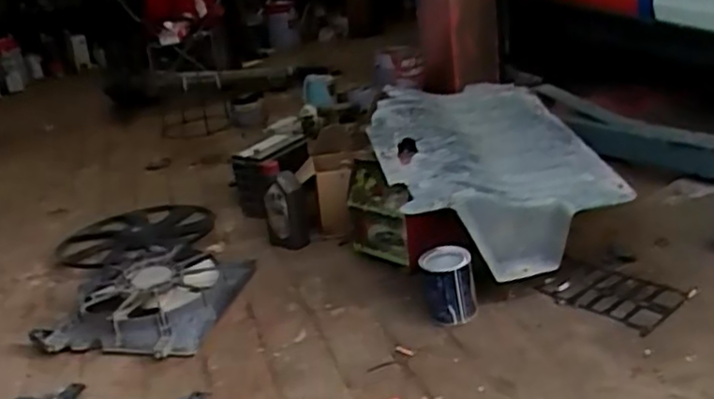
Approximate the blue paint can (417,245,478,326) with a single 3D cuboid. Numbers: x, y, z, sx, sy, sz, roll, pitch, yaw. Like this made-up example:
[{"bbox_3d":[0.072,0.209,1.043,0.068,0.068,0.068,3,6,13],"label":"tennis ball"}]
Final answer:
[{"bbox_3d":[0.191,0.182,1.414,0.110,0.135,0.111,-5,21,8],"label":"blue paint can"}]

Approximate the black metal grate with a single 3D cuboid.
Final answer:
[{"bbox_3d":[0.543,0.195,1.428,0.187,0.012,0.262,-23,26,-34],"label":"black metal grate"}]

